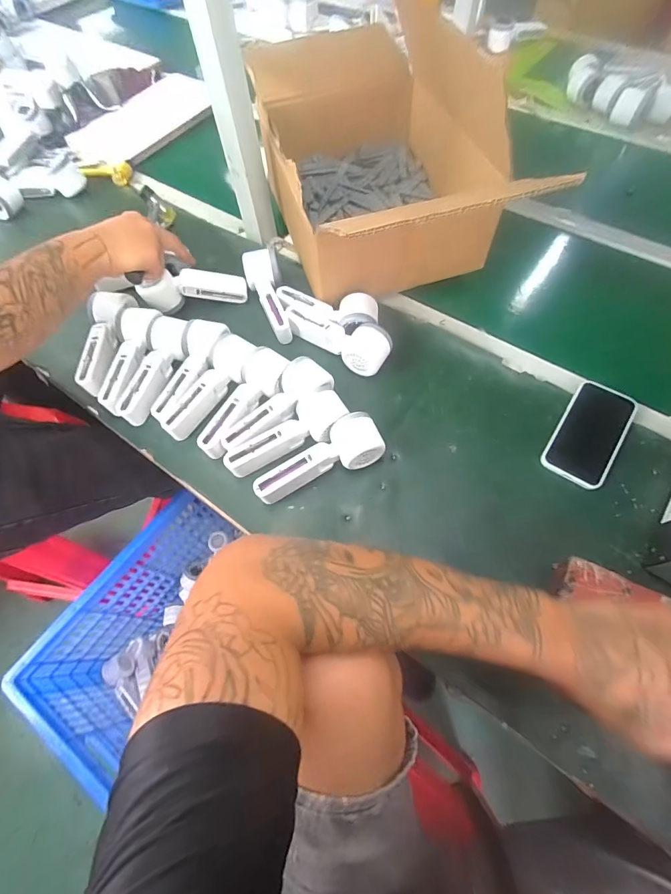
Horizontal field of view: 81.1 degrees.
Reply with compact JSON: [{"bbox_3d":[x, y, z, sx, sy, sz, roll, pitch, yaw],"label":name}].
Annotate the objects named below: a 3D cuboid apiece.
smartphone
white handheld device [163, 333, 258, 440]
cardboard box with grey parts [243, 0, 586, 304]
[{"bbox_3d":[0.330,-0.019,0.507,0.076,0.011,0.146,31,75,13],"label":"smartphone"},{"bbox_3d":[-0.170,-0.079,0.545,0.058,0.053,0.164,28,68,15],"label":"white handheld device"},{"bbox_3d":[0.045,-0.475,0.625,0.287,0.206,0.442,-17,64,-6],"label":"cardboard box with grey parts"}]

